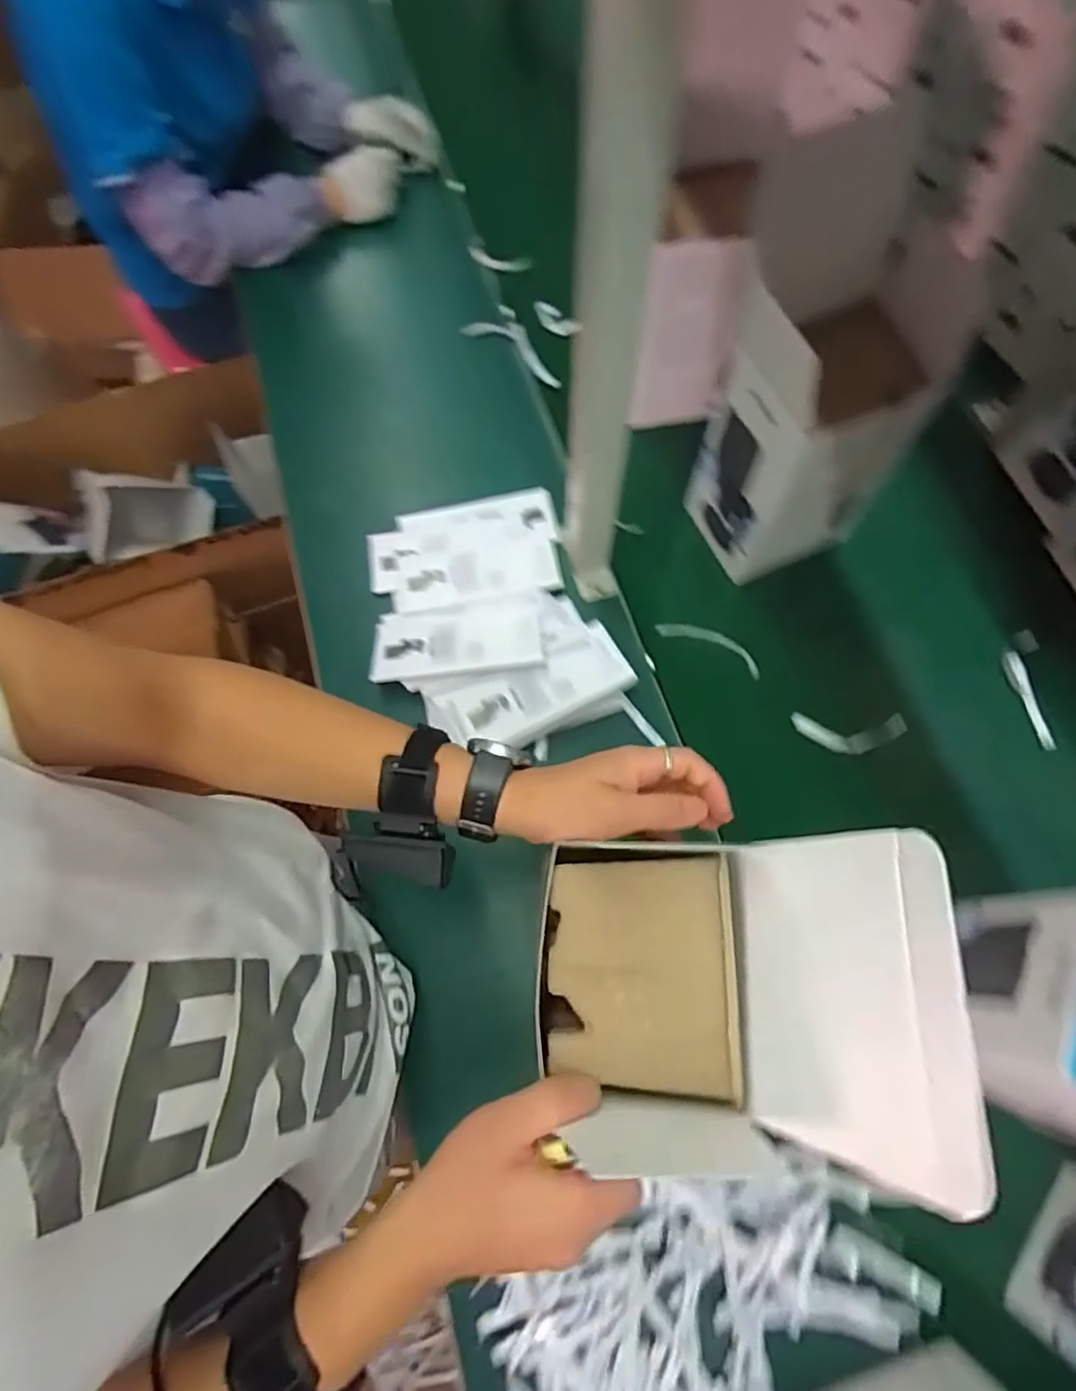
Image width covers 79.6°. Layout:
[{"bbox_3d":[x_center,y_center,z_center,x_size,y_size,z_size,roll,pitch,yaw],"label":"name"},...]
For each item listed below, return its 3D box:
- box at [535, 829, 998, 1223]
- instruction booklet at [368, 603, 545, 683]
[{"bbox_3d":[0.090,0.160,0.329,0.177,0.133,0.173,3,71,3],"label":"box"},{"bbox_3d":[-0.088,-0.056,0.696,0.182,0.011,0.085,-6,56,6],"label":"instruction booklet"}]

